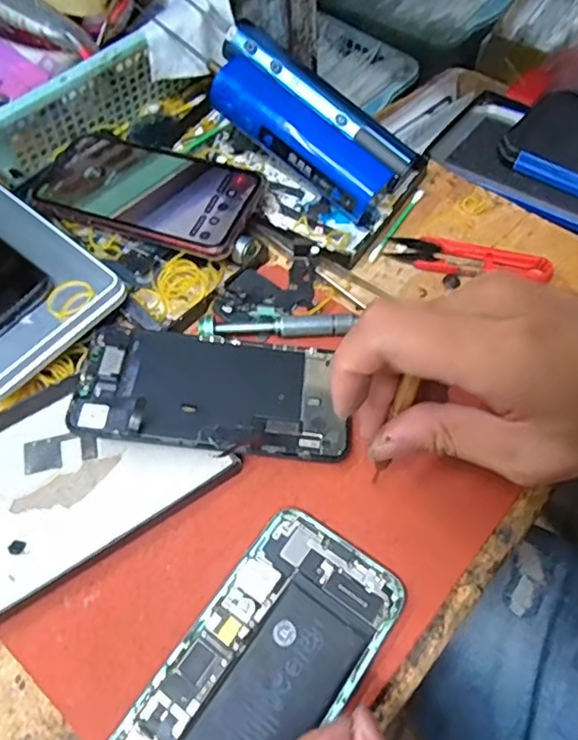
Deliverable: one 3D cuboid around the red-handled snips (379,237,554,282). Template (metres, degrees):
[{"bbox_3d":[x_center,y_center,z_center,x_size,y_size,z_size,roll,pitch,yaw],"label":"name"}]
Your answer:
[{"bbox_3d":[0.116,-0.072,0.382,0.102,0.009,0.024,13,62,10],"label":"red-handled snips"}]

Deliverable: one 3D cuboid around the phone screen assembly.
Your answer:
[{"bbox_3d":[-0.041,0.009,0.322,0.142,0.007,0.070,8,55,-3],"label":"phone screen assembly"}]

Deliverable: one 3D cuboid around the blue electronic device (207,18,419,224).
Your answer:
[{"bbox_3d":[0.009,-0.171,0.402,0.151,0.030,0.065,42,70,4],"label":"blue electronic device"}]

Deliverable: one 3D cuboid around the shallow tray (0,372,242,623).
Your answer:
[{"bbox_3d":[-0.130,0.059,0.309,0.167,0.015,0.099,-32,64,-15],"label":"shallow tray"}]

